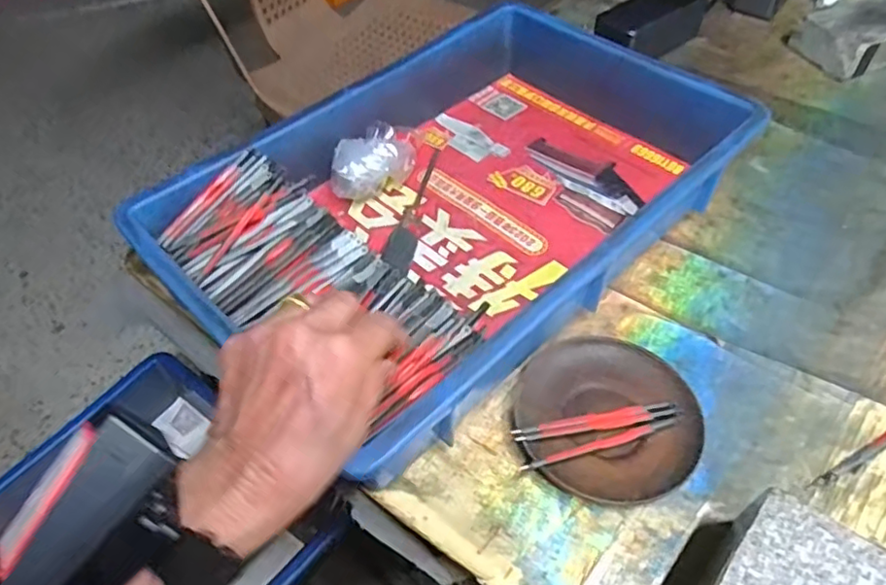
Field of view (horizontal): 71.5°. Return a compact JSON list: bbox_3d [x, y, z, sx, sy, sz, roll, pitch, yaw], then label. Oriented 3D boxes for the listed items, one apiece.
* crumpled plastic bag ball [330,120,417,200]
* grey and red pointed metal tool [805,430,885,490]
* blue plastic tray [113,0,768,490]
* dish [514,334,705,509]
[{"bbox_3d":[-0.062,-0.109,0.533,0.071,0.053,0.060,0,51,3],"label":"crumpled plastic bag ball"},{"bbox_3d":[0.269,0.096,0.383,0.106,0.006,0.009,-24,53,-16],"label":"grey and red pointed metal tool"},{"bbox_3d":[0.022,-0.082,0.496,0.447,0.080,0.281,-38,58,-25],"label":"blue plastic tray"},{"bbox_3d":[0.105,0.081,0.397,0.112,0.017,0.109,-2,51,2],"label":"dish"}]

